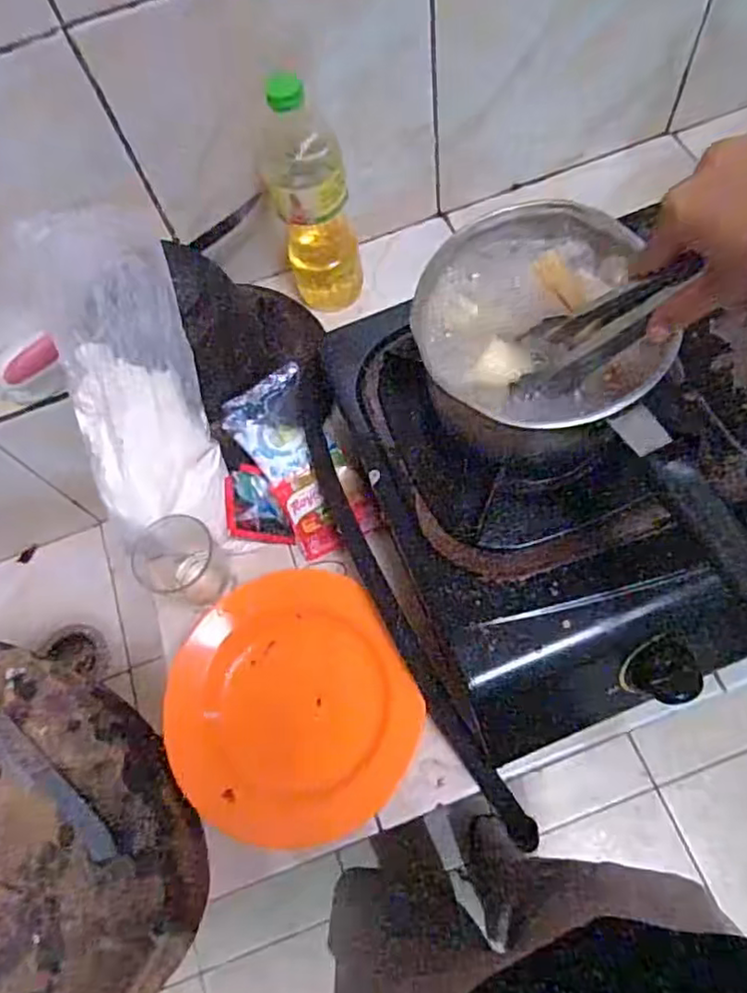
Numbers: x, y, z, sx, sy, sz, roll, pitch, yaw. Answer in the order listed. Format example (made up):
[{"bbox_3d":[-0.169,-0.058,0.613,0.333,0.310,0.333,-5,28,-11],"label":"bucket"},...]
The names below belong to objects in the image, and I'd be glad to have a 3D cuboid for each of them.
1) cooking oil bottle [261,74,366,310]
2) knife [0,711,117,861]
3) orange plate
[{"bbox_3d":[-0.057,-0.289,0.608,0.077,0.217,0.091,-9,65,3],"label":"cooking oil bottle"},{"bbox_3d":[-0.261,0.222,0.494,0.164,0.006,0.026,36,75,20],"label":"knife"},{"bbox_3d":[-0.070,0.170,0.528,0.194,0.031,0.211,-3,66,6],"label":"orange plate"}]

